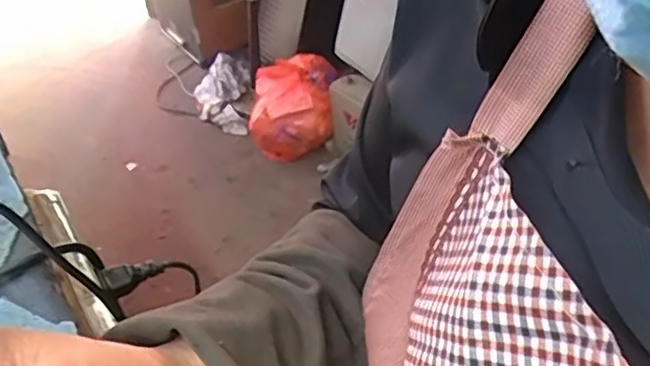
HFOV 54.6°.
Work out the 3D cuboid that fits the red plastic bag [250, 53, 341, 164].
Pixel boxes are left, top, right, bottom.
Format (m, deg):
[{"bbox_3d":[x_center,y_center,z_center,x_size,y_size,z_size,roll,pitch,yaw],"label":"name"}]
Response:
[{"bbox_3d":[-0.084,-0.205,1.660,0.224,0.159,0.238,-7,42,-5],"label":"red plastic bag"}]

